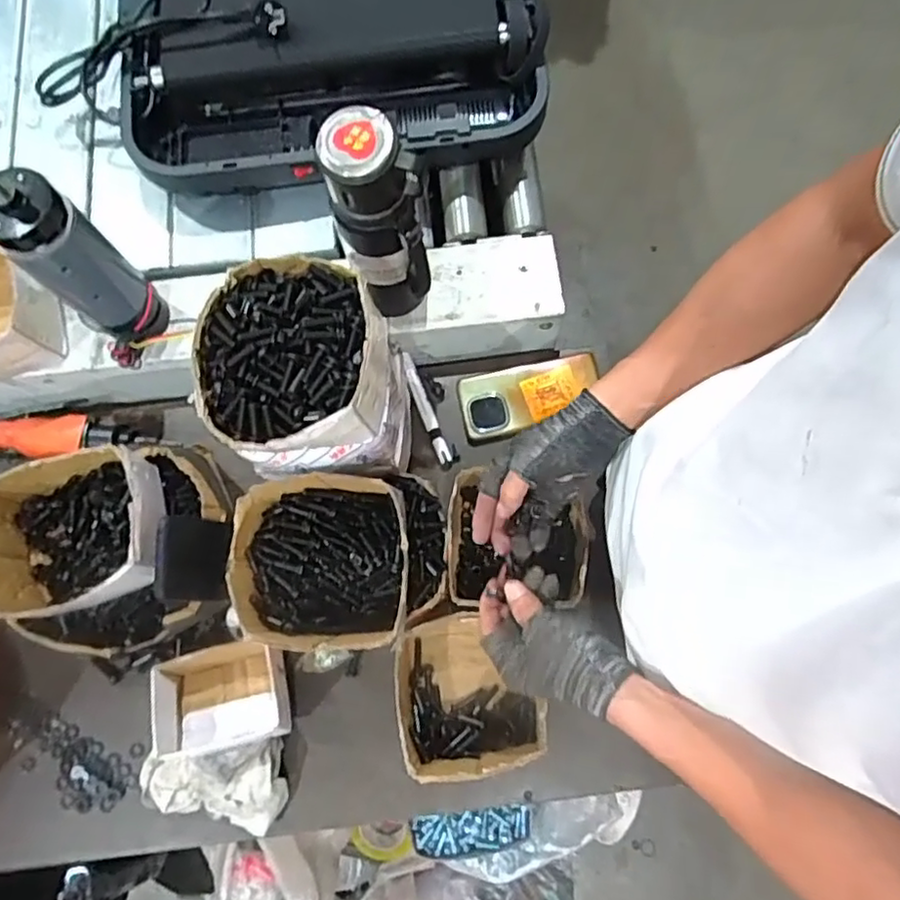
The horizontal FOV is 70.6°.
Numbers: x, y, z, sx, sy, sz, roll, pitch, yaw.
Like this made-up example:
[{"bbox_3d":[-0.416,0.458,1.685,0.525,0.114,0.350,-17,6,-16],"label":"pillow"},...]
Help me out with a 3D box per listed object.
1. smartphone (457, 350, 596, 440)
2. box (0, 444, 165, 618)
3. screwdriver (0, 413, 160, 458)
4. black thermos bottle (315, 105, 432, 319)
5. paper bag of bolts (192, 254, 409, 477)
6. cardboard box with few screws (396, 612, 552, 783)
[{"bbox_3d":[0.095,-0.067,0.752,0.164,0.012,0.078,-14,76,-2],"label":"smartphone"},{"bbox_3d":[-0.369,0.083,0.629,0.158,0.071,0.143,-12,76,-1],"label":"box"},{"bbox_3d":[-0.483,-0.017,0.736,0.281,0.034,0.044,1,76,2],"label":"screwdriver"},{"bbox_3d":[-0.065,-0.203,0.605,0.074,0.239,0.073,-21,76,-4],"label":"black thermos bottle"},{"bbox_3d":[-0.126,-0.069,0.557,0.154,0.111,0.170,-4,76,1],"label":"paper bag of bolts"},{"bbox_3d":[0.017,0.242,0.650,0.141,0.092,0.148,-11,76,-1],"label":"cardboard box with few screws"}]

